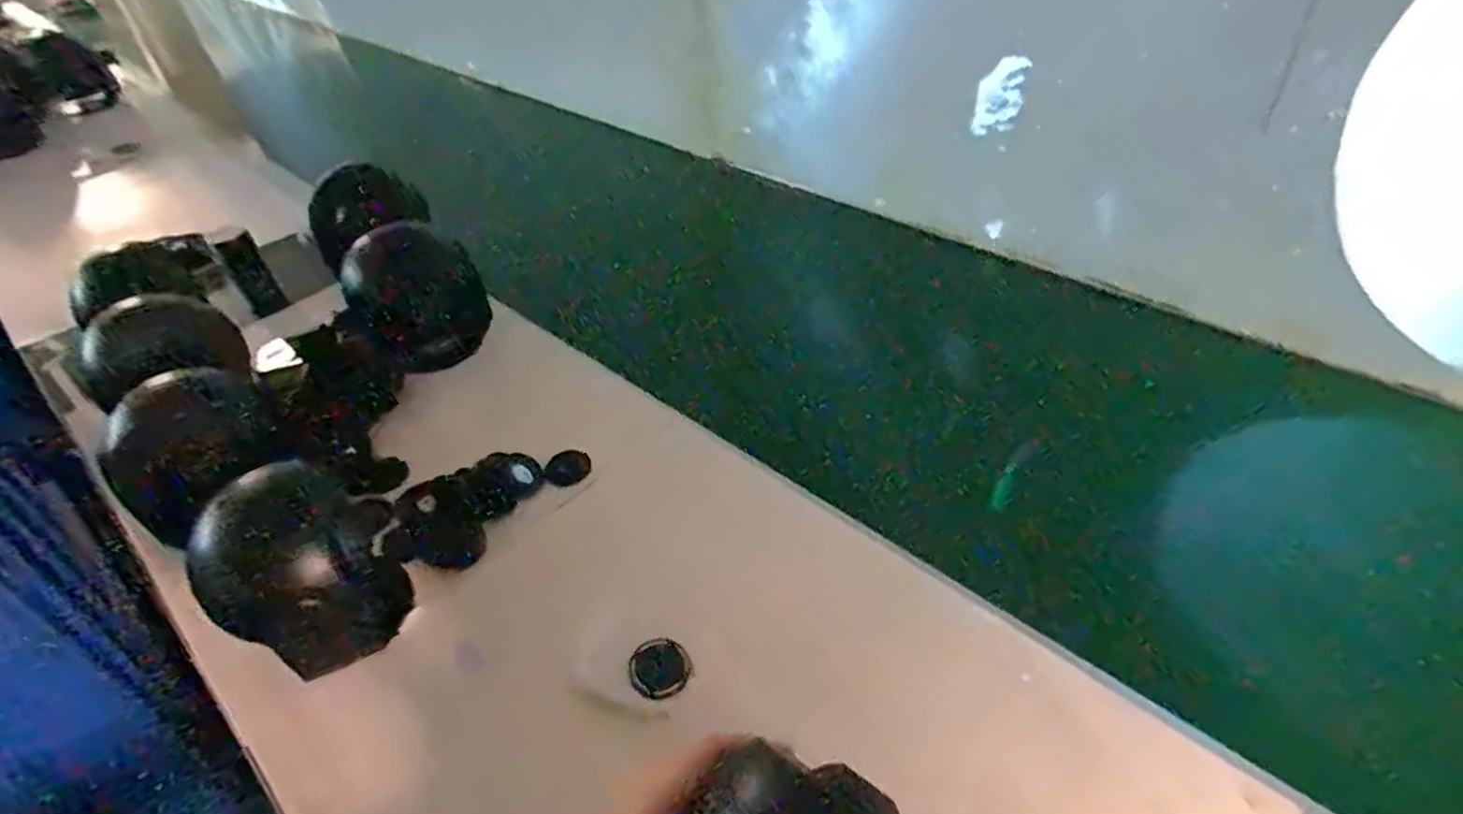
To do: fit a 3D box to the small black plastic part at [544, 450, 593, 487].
[{"bbox_3d":[-0.134,0.049,0.602,0.035,0.005,0.036,-3,42,3],"label":"small black plastic part"}]

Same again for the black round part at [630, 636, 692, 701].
[{"bbox_3d":[-0.046,0.167,0.468,0.037,0.011,0.036,-3,42,3],"label":"black round part"}]

